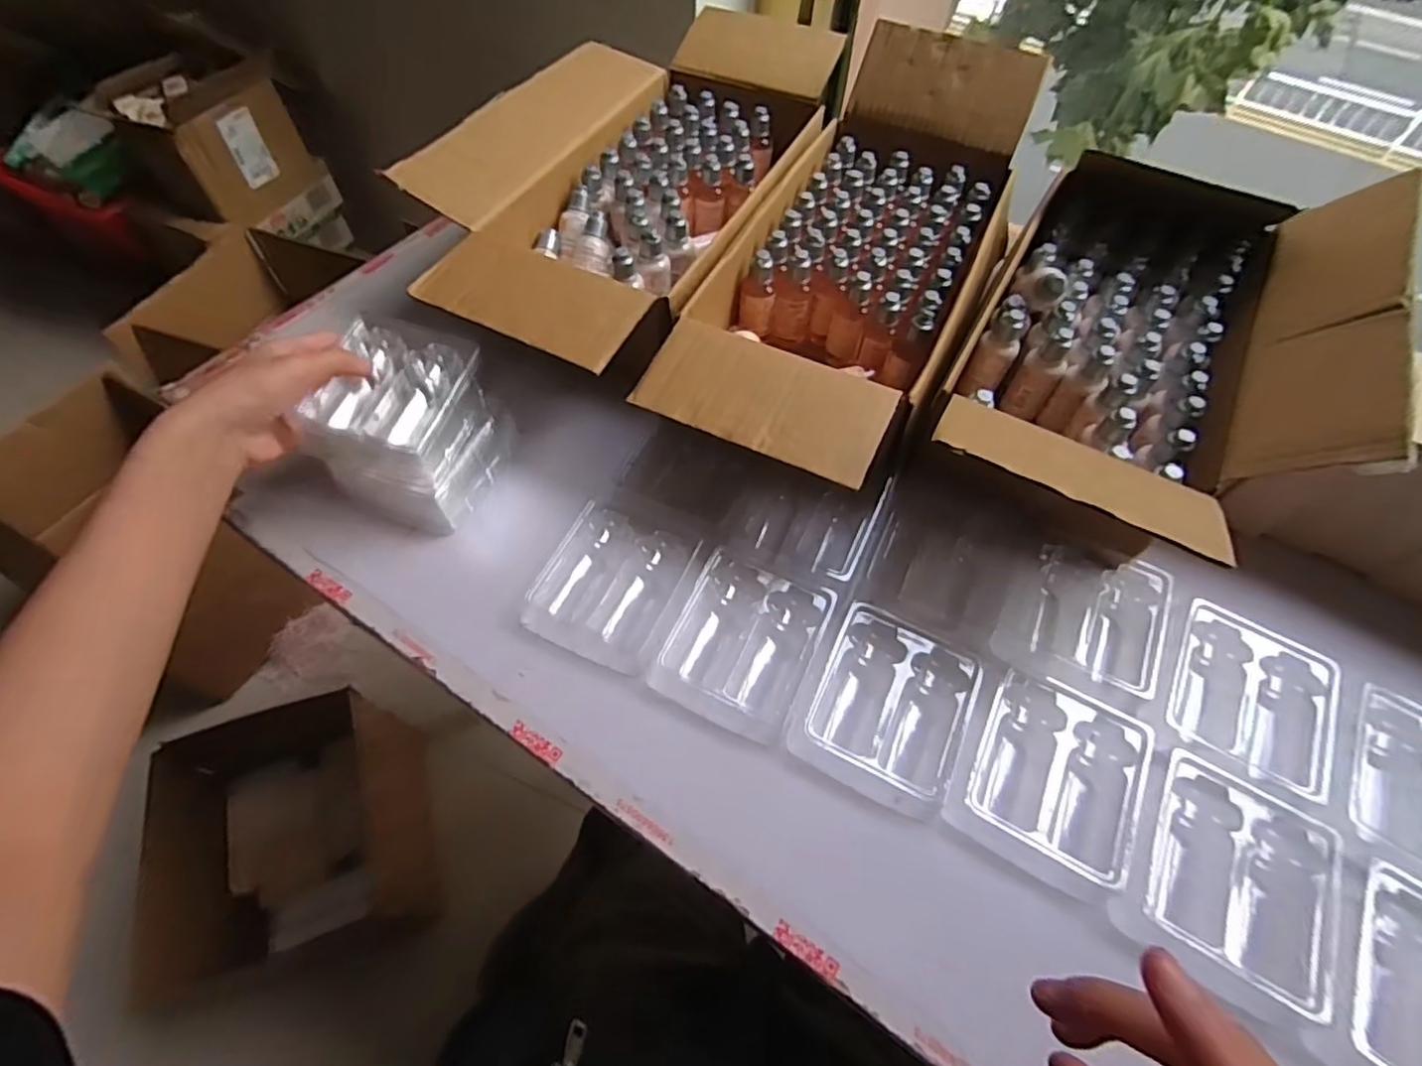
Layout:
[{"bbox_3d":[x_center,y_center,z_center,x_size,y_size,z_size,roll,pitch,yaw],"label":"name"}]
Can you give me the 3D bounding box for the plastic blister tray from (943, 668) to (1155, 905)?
[{"bbox_3d":[0.191,0.132,0.351,0.089,0.014,0.106,25,60,13],"label":"plastic blister tray"}]

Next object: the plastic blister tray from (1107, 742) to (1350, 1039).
[{"bbox_3d":[0.268,0.177,0.325,0.090,0.021,0.103,26,61,14],"label":"plastic blister tray"}]

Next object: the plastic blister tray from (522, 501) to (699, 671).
[{"bbox_3d":[-0.065,0.032,0.412,0.086,0.018,0.097,23,60,12],"label":"plastic blister tray"}]

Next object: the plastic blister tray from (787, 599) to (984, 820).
[{"bbox_3d":[0.105,0.101,0.373,0.090,0.017,0.103,24,60,12],"label":"plastic blister tray"}]

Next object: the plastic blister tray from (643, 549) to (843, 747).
[{"bbox_3d":[0.021,0.067,0.394,0.087,0.016,0.103,23,60,12],"label":"plastic blister tray"}]

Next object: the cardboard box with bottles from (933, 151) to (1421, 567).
[{"bbox_3d":[0.297,-0.121,0.432,0.211,0.140,0.375,25,60,13],"label":"cardboard box with bottles"}]

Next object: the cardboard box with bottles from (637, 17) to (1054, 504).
[{"bbox_3d":[0.117,-0.210,0.492,0.178,0.134,0.431,24,60,12],"label":"cardboard box with bottles"}]

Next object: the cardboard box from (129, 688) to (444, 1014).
[{"bbox_3d":[-0.583,0.411,0.907,0.321,0.169,0.365,-16,60,-12],"label":"cardboard box"}]

